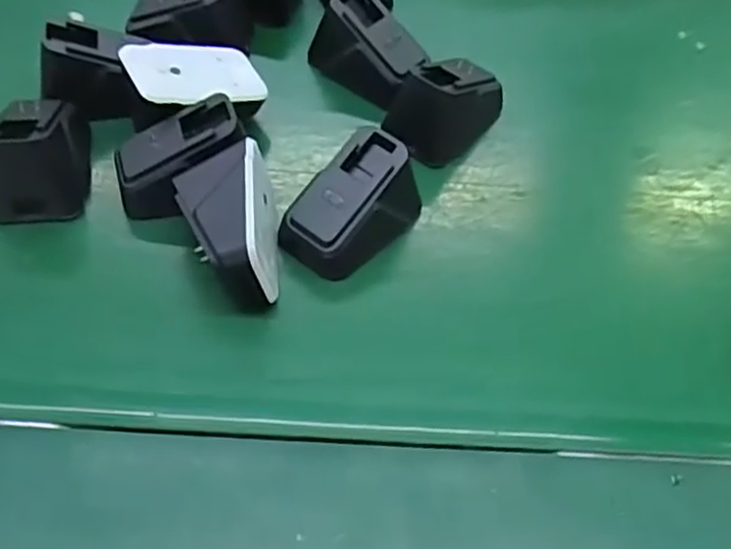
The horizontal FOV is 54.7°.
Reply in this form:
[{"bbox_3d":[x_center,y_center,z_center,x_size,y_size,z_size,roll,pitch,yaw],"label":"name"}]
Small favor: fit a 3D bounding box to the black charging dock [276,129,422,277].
[{"bbox_3d":[-0.005,-0.034,0.332,0.037,0.039,0.064,39,60,22],"label":"black charging dock"}]

